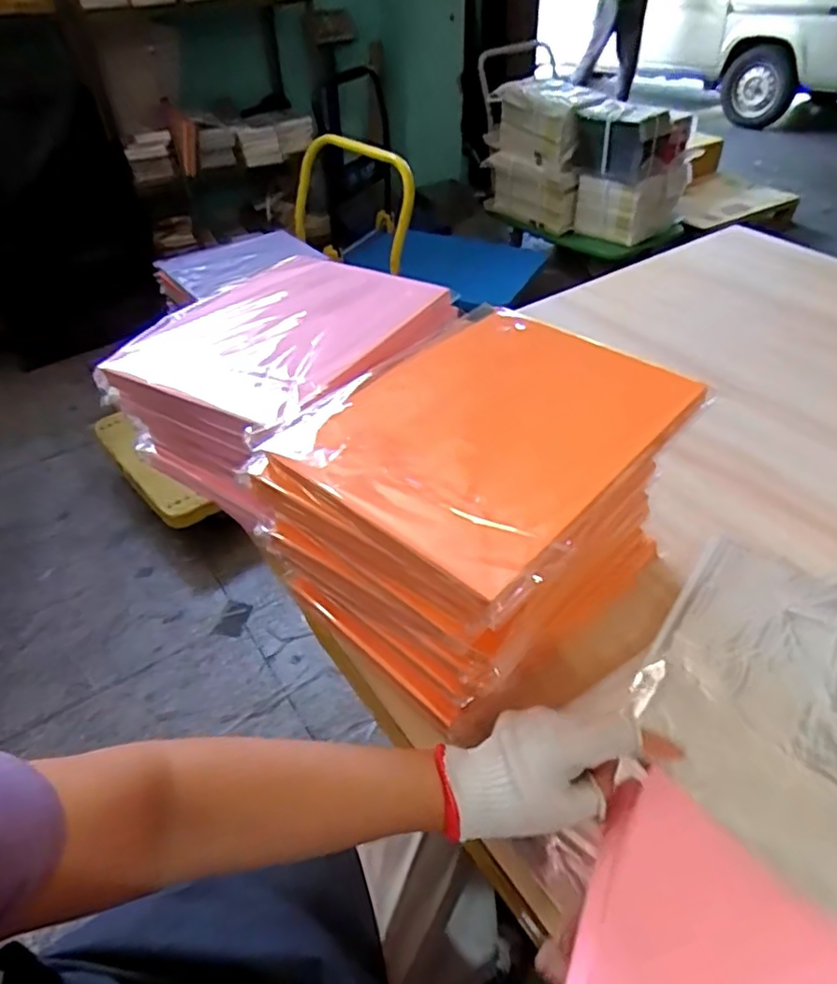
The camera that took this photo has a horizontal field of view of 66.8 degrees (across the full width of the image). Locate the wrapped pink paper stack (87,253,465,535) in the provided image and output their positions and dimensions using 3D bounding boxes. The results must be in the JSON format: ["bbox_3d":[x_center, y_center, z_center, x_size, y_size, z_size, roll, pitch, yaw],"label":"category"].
[{"bbox_3d":[-0.118,-0.111,0.662,0.230,0.157,0.320,30,51,29],"label":"wrapped pink paper stack"}]

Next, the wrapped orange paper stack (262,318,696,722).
[{"bbox_3d":[0.055,0.009,0.543,0.232,0.216,0.290,28,51,28],"label":"wrapped orange paper stack"}]

